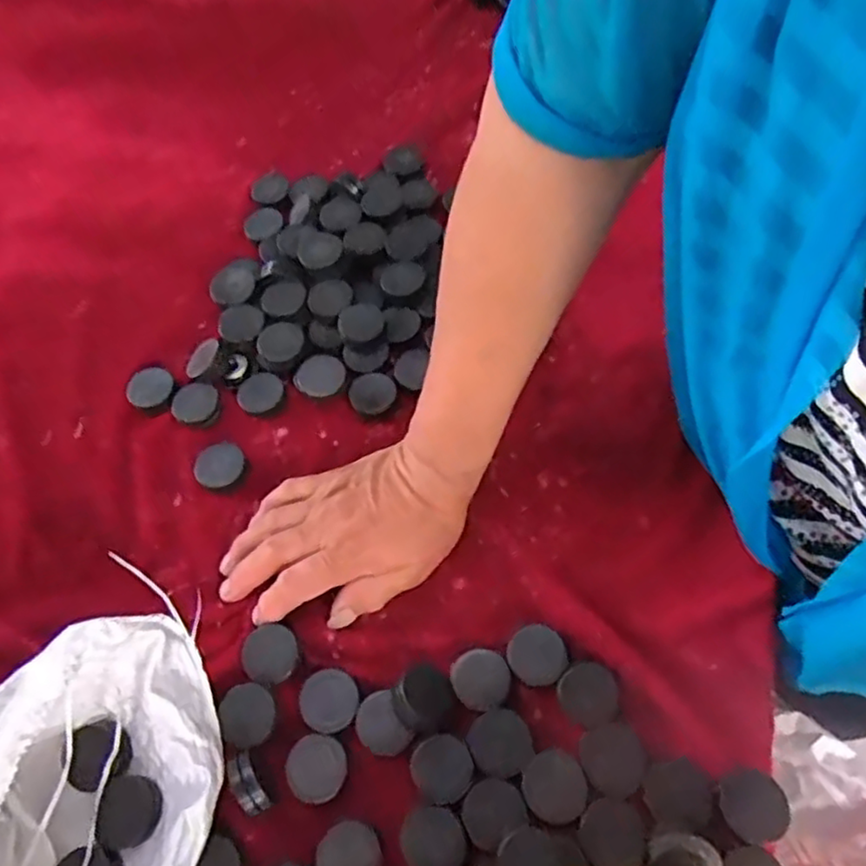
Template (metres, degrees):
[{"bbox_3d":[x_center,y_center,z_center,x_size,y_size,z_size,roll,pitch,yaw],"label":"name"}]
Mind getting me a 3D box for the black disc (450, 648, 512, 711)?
[{"bbox_3d":[0.028,0.144,0.390,0.033,0.004,0.033,-1,63,2],"label":"black disc"}]

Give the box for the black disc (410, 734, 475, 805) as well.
[{"bbox_3d":[0.005,0.182,0.363,0.032,0.005,0.032,-1,63,2],"label":"black disc"}]

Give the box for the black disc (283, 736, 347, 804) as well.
[{"bbox_3d":[-0.063,0.180,0.357,0.031,0.004,0.033,-26,65,-11],"label":"black disc"}]

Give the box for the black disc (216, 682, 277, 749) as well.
[{"bbox_3d":[-0.104,0.158,0.373,0.030,0.005,0.033,-26,65,-11],"label":"black disc"}]

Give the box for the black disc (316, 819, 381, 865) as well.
[{"bbox_3d":[-0.043,0.216,0.337,0.031,0.005,0.032,-1,63,2],"label":"black disc"}]

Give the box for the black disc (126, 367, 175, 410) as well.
[{"bbox_3d":[-0.202,-0.032,0.479,0.034,0.007,0.031,-33,84,-34],"label":"black disc"}]

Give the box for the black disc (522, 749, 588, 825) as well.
[{"bbox_3d":[0.066,0.190,0.358,0.034,0.008,0.034,-1,63,2],"label":"black disc"}]

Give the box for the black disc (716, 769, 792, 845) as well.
[{"bbox_3d":[0.165,0.191,0.342,0.032,0.004,0.033,-7,46,7],"label":"black disc"}]

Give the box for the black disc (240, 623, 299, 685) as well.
[{"bbox_3d":[-0.094,0.127,0.385,0.031,0.005,0.033,-1,63,2],"label":"black disc"}]

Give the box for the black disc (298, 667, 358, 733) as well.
[{"bbox_3d":[-0.058,0.151,0.375,0.032,0.007,0.032,-27,65,-11],"label":"black disc"}]

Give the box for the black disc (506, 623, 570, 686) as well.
[{"bbox_3d":[0.062,0.131,0.394,0.034,0.009,0.034,-1,63,2],"label":"black disc"}]

